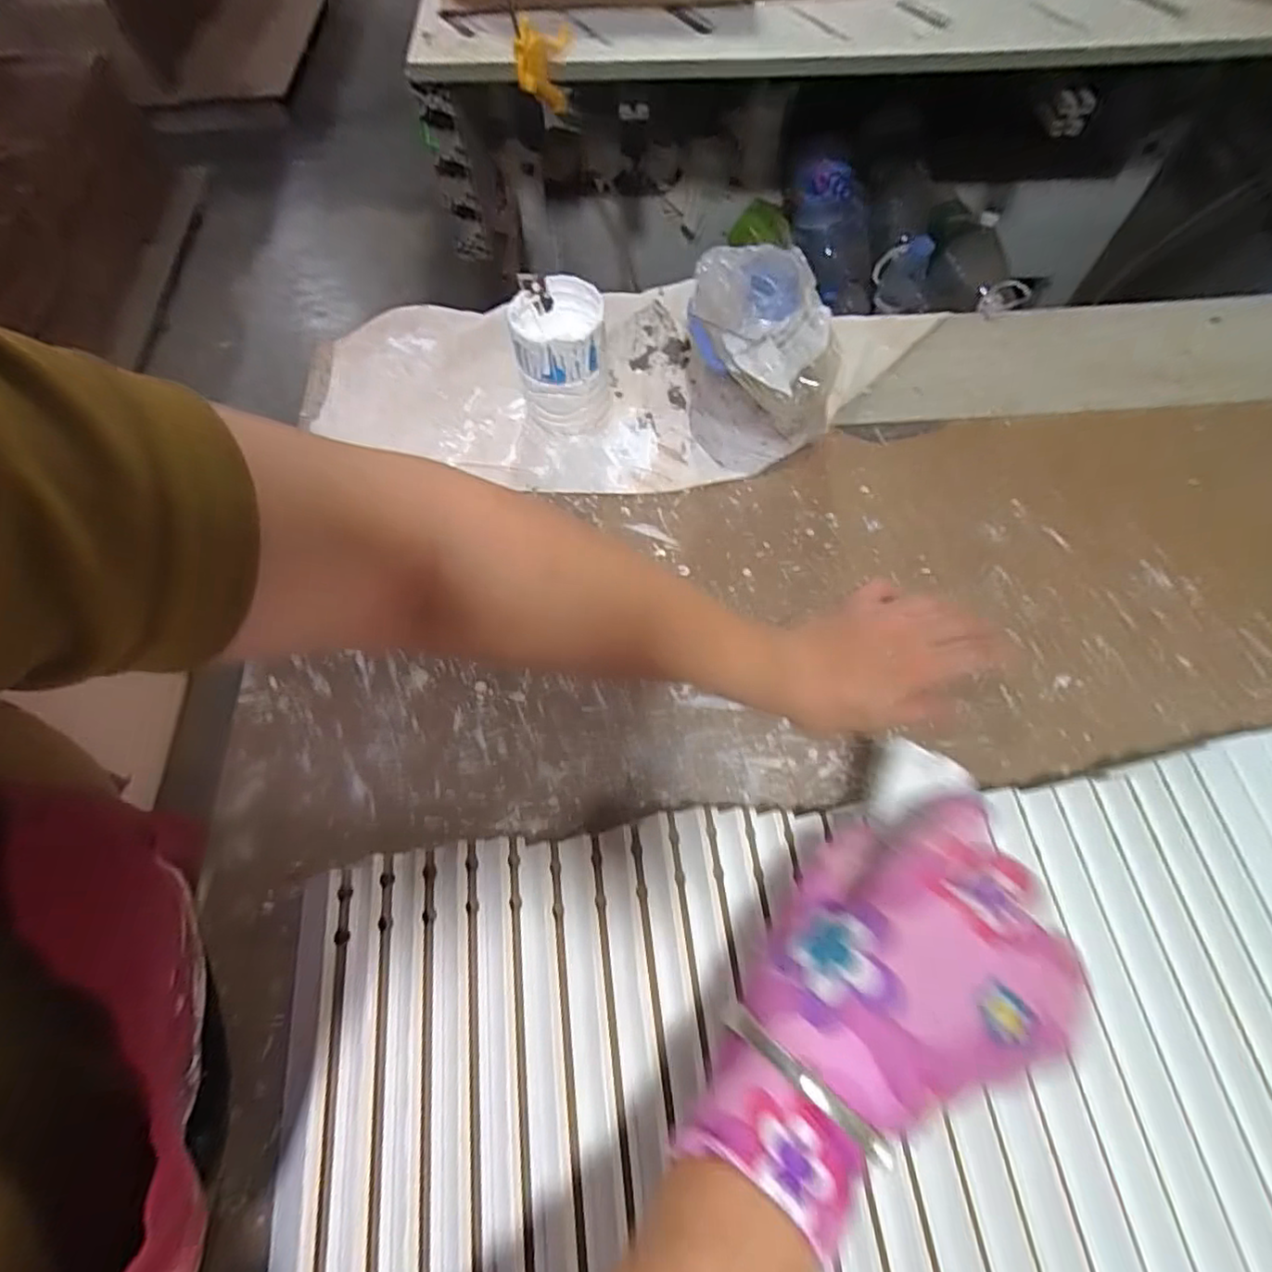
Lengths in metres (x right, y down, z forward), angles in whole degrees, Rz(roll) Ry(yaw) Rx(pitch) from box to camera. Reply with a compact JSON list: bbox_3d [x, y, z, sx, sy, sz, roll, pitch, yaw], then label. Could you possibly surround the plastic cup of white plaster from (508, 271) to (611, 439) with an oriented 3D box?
[{"bbox_3d":[-0.053,-0.199,0.450,0.067,0.081,0.066,-1,65,0],"label":"plastic cup of white plaster"}]

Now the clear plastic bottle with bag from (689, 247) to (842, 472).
[{"bbox_3d":[0.085,-0.191,0.426,0.111,0.124,0.097,15,67,7],"label":"clear plastic bottle with bag"}]

